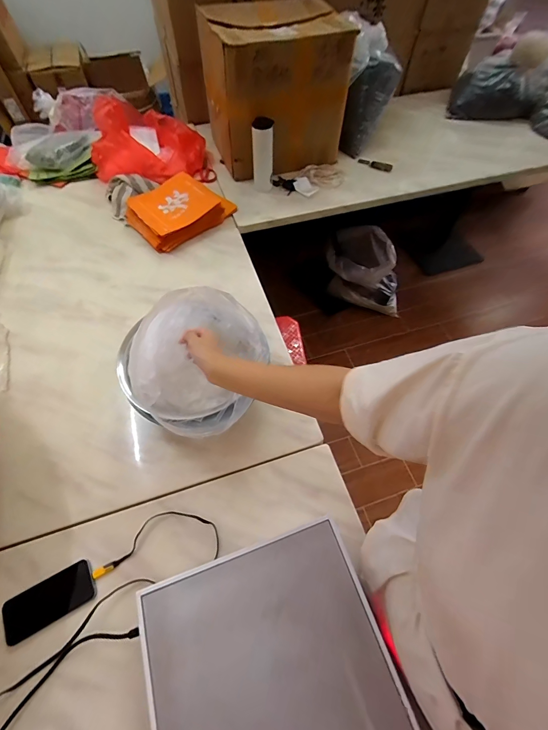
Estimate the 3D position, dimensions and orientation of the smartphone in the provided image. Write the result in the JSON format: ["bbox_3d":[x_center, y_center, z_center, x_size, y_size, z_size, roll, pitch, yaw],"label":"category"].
[{"bbox_3d":[-0.400,0.421,0.571,0.148,0.013,0.073,-25,62,-15],"label":"smartphone"}]

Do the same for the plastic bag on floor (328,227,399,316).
[{"bbox_3d":[0.499,-0.492,1.736,0.447,0.434,0.169,11,60,6],"label":"plastic bag on floor"}]

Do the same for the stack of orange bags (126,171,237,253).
[{"bbox_3d":[-0.316,-0.536,1.092,0.330,0.085,0.242,-36,66,-20],"label":"stack of orange bags"}]

